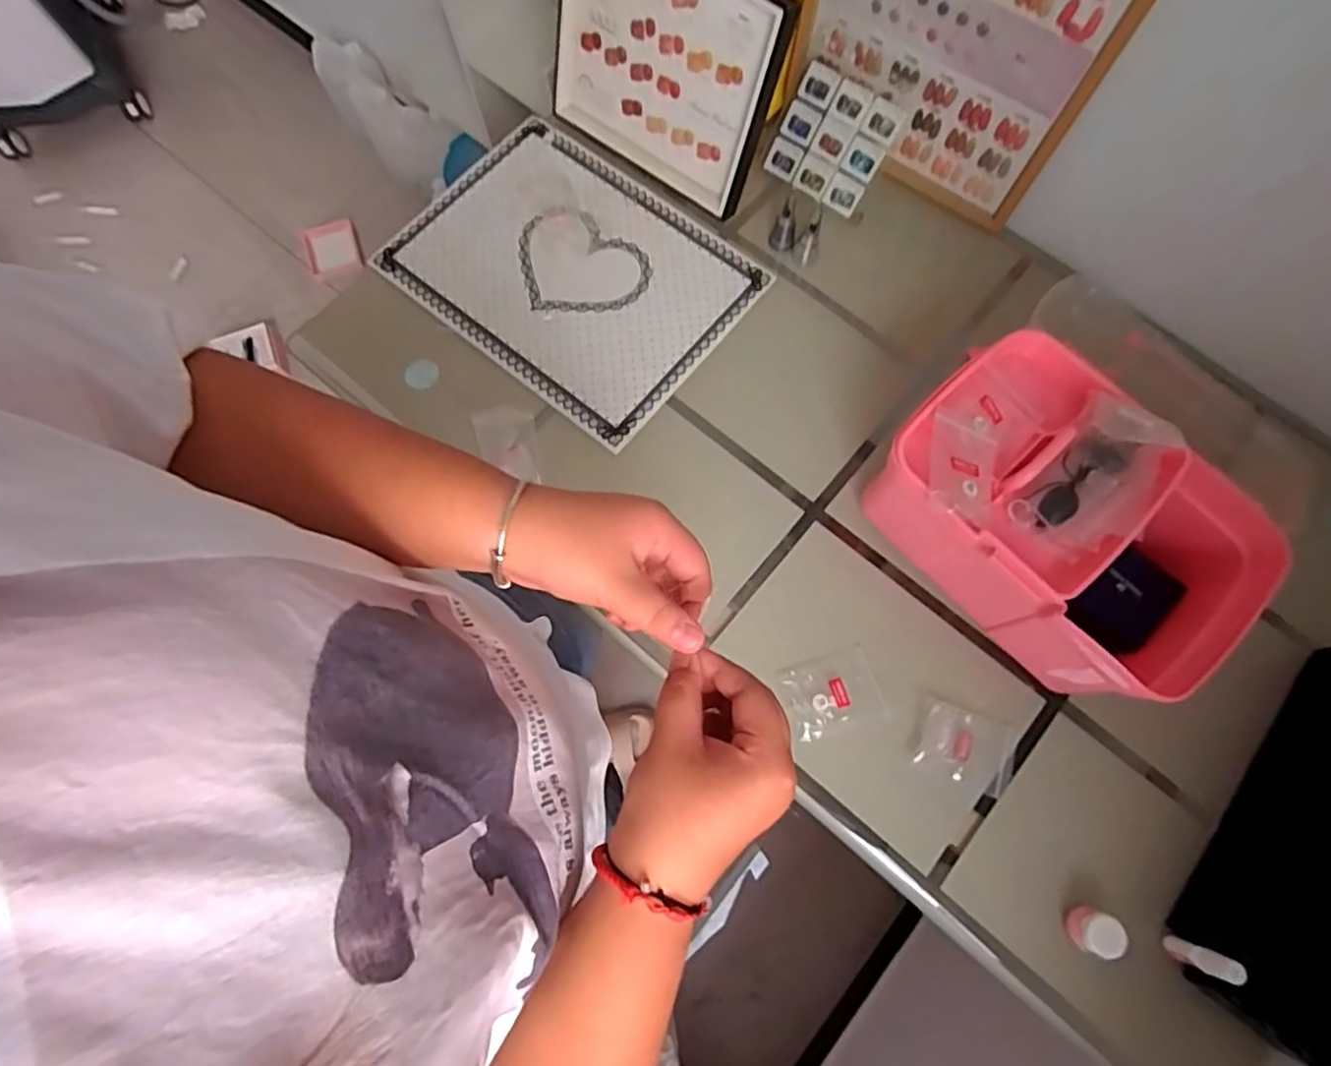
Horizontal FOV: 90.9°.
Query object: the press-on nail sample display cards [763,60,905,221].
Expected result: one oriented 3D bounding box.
[{"bbox_3d":[0.197,-0.465,0.780,0.127,0.120,0.018,38,35,9],"label":"press-on nail sample display cards"}]

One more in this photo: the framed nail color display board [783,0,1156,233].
[{"bbox_3d":[0.282,-0.508,0.678,0.318,0.312,0.025,33,75,9],"label":"framed nail color display board"}]

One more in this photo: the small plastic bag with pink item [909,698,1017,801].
[{"bbox_3d":[0.293,0.208,0.636,0.098,0.010,0.066,24,78,-3],"label":"small plastic bag with pink item"}]

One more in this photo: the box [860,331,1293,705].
[{"bbox_3d":[0.366,-0.015,0.632,0.305,0.154,0.211,43,79,11],"label":"box"}]

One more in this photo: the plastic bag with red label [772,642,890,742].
[{"bbox_3d":[0.165,0.160,0.649,0.087,0.010,0.075,-17,75,-4],"label":"plastic bag with red label"}]

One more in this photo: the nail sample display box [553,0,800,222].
[{"bbox_3d":[-0.009,-0.525,0.743,0.278,0.230,0.031,36,59,10],"label":"nail sample display box"}]

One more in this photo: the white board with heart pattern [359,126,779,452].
[{"bbox_3d":[-0.114,-0.315,0.786,0.384,0.013,0.292,38,78,10],"label":"white board with heart pattern"}]

